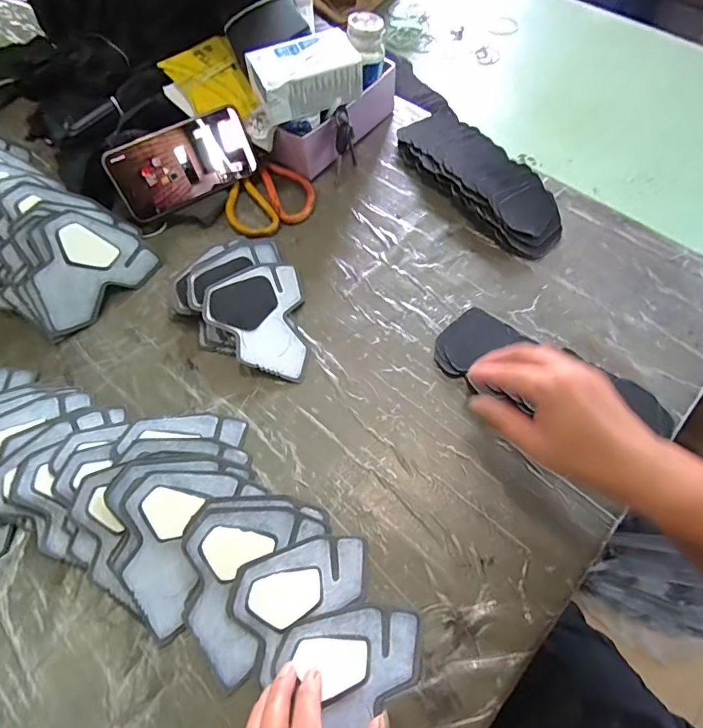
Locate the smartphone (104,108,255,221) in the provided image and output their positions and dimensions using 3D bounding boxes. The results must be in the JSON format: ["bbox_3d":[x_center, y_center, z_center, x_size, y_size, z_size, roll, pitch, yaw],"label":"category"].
[{"bbox_3d":[-0.185,-0.223,0.508,0.154,0.077,0.011,-30,37,-13],"label":"smartphone"}]

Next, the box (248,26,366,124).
[{"bbox_3d":[-0.051,-0.304,0.483,0.113,0.047,0.068,-24,64,-11],"label":"box"}]

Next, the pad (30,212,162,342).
[{"bbox_3d":[-0.281,-0.100,0.474,0.128,0.091,0.008,-46,27,-18],"label":"pad"}]

